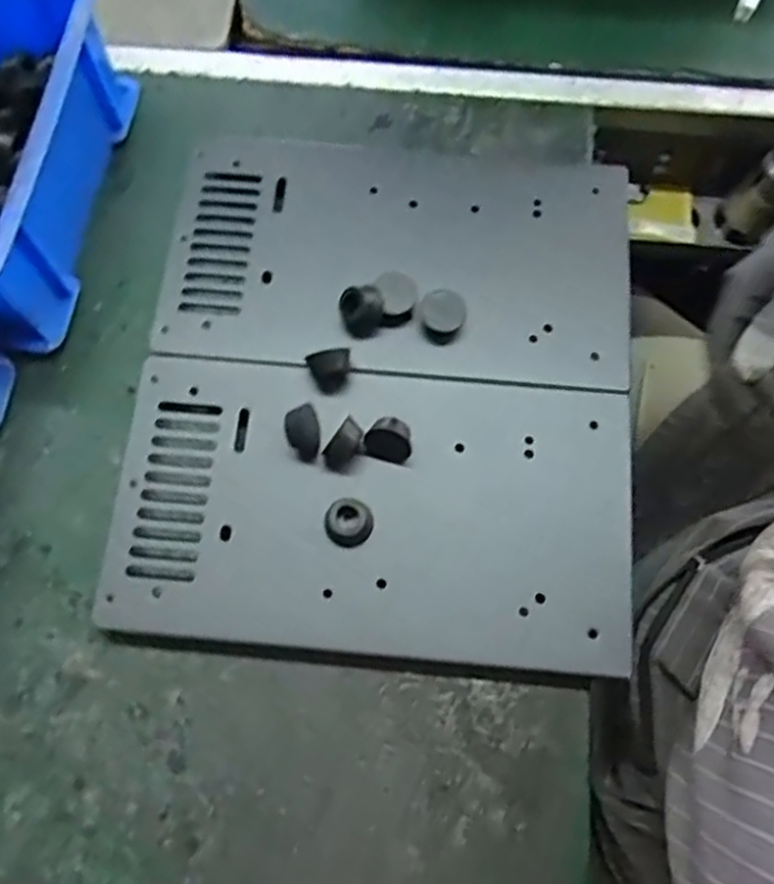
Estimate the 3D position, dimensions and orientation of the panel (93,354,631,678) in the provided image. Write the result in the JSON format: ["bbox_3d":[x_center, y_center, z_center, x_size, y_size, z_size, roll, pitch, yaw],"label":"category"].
[{"bbox_3d":[-0.007,0.031,0.384,0.261,0.014,0.147,5,72,2],"label":"panel"}]

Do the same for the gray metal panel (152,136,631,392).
[{"bbox_3d":[0.009,-0.115,0.435,0.265,0.018,0.156,6,70,1],"label":"gray metal panel"}]

